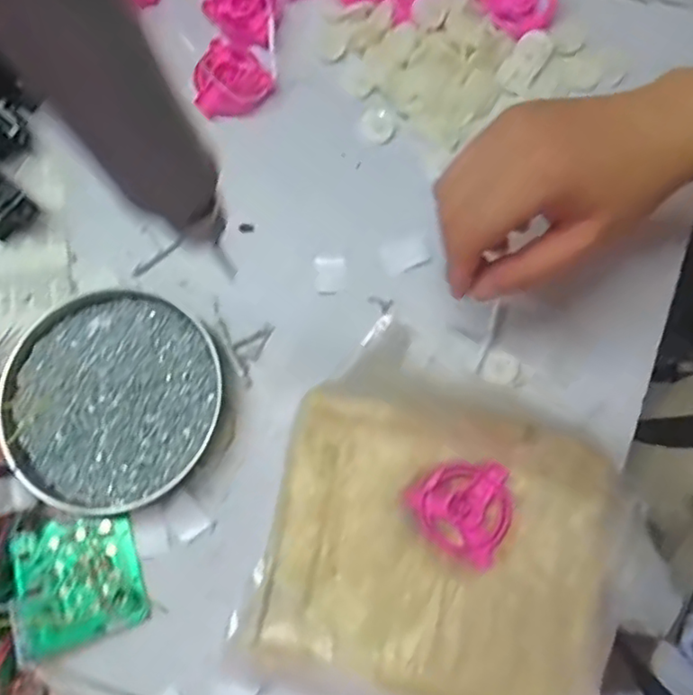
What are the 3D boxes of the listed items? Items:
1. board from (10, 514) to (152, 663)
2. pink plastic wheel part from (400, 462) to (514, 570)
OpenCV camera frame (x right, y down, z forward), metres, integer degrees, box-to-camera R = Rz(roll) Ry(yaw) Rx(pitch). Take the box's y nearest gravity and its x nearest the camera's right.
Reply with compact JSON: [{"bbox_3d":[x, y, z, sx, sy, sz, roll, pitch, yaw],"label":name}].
[{"bbox_3d":[-0.158,0.137,0.378,0.068,0.008,0.070,-18,76,-1],"label":"board"},{"bbox_3d":[0.065,0.086,0.358,0.056,0.011,0.053,31,80,10],"label":"pink plastic wheel part"}]

